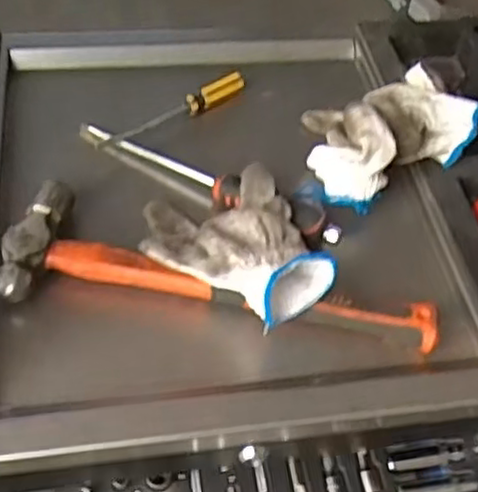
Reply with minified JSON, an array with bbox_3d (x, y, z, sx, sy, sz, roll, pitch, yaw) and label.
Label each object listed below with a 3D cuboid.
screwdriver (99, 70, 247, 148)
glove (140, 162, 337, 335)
[{"bbox_3d":[-0.059,-0.127,0.656,0.160,0.013,0.016,-28,59,-28],"label":"screwdriver"},{"bbox_3d":[-0.008,0.001,0.534,0.119,0.049,0.148,-15,53,-20],"label":"glove"}]

